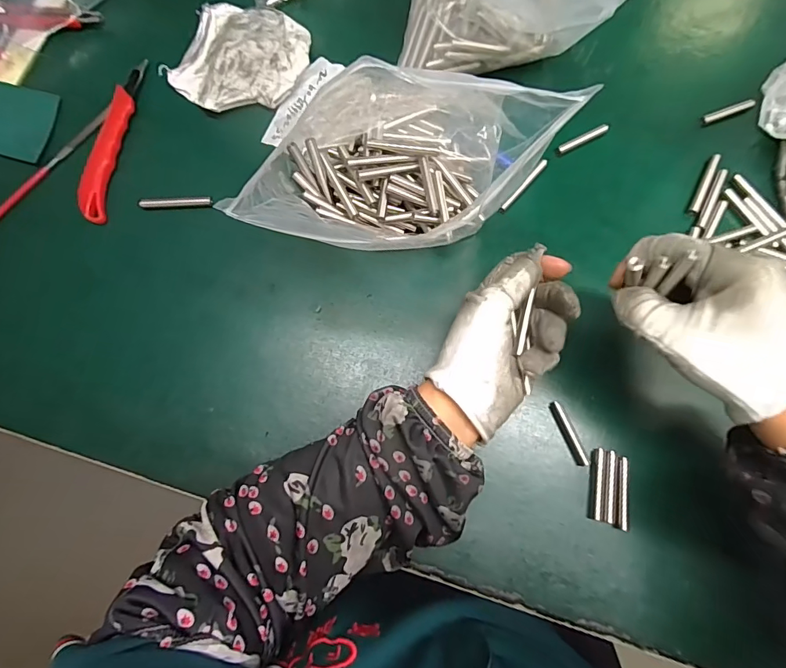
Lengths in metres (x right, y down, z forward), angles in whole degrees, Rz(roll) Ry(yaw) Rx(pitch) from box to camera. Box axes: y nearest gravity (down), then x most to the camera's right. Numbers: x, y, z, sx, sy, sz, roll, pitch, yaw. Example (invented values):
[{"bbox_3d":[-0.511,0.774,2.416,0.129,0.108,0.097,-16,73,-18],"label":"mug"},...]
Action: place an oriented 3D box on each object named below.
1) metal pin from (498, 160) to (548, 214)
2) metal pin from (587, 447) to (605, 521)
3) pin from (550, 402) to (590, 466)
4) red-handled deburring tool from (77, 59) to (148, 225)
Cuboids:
[{"bbox_3d":[0.108,-0.122,0.366,0.005,0.008,0.059,41,82,8],"label":"metal pin"},{"bbox_3d":[0.145,0.106,0.317,0.008,0.006,0.048,8,77,3],"label":"metal pin"},{"bbox_3d":[0.129,0.073,0.326,0.009,0.005,0.049,-22,78,-4],"label":"pin"},{"bbox_3d":[-0.238,-0.166,0.377,0.021,0.013,0.150,7,77,3],"label":"red-handled deburring tool"}]

